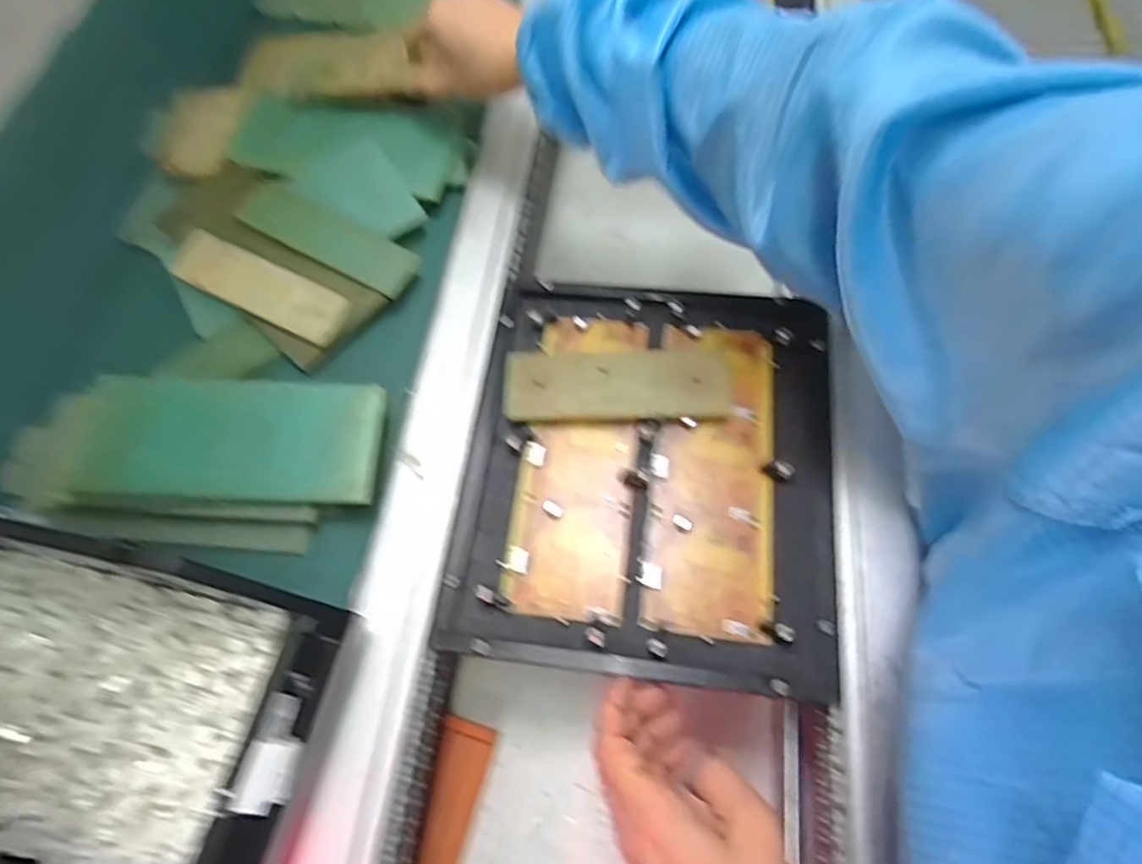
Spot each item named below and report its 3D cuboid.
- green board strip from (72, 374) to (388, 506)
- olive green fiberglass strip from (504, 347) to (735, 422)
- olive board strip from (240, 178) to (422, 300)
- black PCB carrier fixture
[{"bbox_3d":[-0.213,0.003,0.411,0.178,0.016,0.080,3,76,-6],"label":"green board strip"},{"bbox_3d":[0.033,-0.033,0.447,0.154,0.012,0.054,1,66,3],"label":"olive green fiberglass strip"},{"bbox_3d":[-0.187,-0.152,0.494,0.146,0.008,0.045,28,67,9],"label":"olive board strip"},{"bbox_3d":[0.053,0.015,0.419,0.229,0.011,0.266,7,67,5],"label":"black PCB carrier fixture"}]

